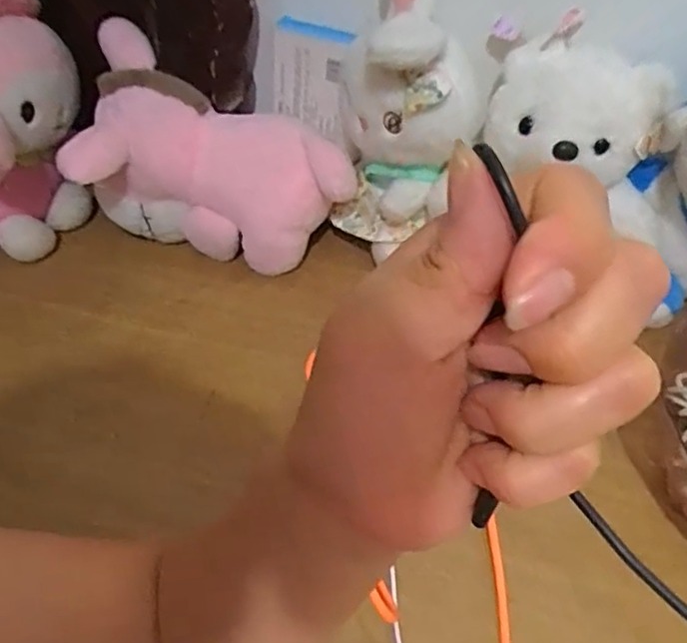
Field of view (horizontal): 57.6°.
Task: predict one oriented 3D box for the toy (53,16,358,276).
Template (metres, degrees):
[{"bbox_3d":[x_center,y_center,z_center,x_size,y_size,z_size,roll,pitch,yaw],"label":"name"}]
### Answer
[{"bbox_3d":[-0.111,-0.139,0.563,0.226,0.195,0.107,0,47,1],"label":"toy"}]

